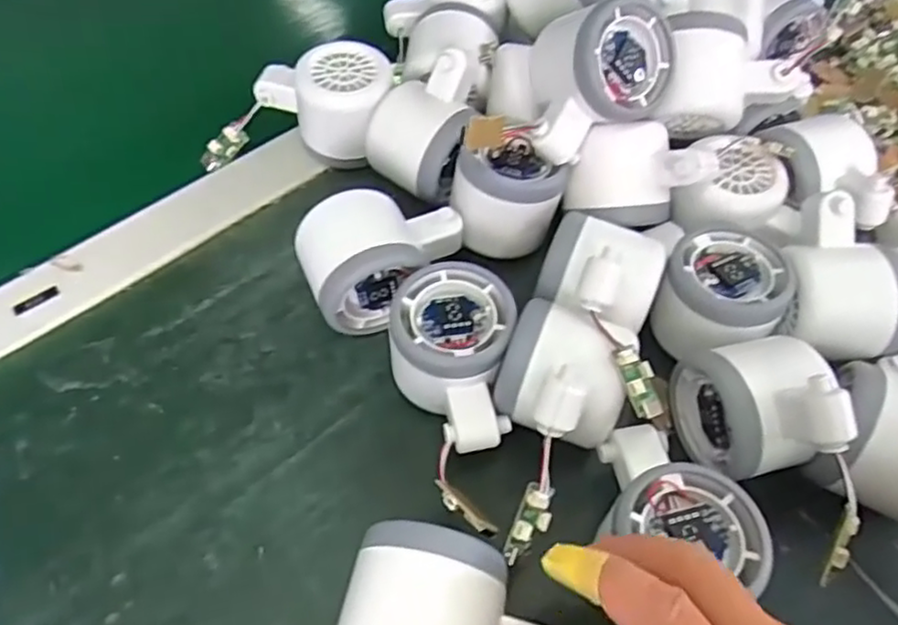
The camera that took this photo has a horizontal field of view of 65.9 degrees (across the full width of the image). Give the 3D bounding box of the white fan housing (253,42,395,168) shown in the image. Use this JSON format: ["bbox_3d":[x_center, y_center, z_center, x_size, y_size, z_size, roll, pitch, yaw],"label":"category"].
[{"bbox_3d":[-0.076,-0.130,0.427,0.081,0.053,0.058,20,58,10],"label":"white fan housing"}]

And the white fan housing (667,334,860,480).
[{"bbox_3d":[0.141,0.039,0.306,0.055,0.070,0.063,-8,58,-8],"label":"white fan housing"}]

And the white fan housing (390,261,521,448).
[{"bbox_3d":[0.001,0.023,0.328,0.055,0.044,0.082,1,57,-3],"label":"white fan housing"}]

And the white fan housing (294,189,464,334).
[{"bbox_3d":[-0.034,-0.031,0.366,0.086,0.049,0.061,-23,61,-17],"label":"white fan housing"}]

